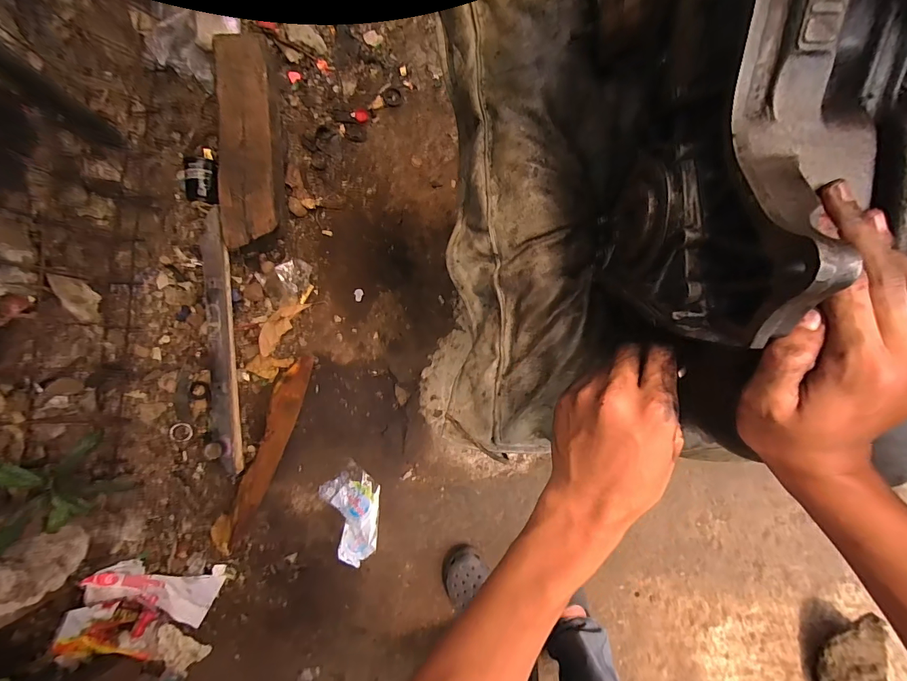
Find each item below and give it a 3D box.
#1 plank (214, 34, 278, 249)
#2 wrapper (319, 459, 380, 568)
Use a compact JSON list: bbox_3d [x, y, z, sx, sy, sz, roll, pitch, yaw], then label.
[{"bbox_3d":[-0.451,-0.428,0.846,0.120,0.046,0.440,-4,85,2],"label":"plank"},{"bbox_3d":[-0.217,0.381,0.866,0.115,0.017,0.199,-19,84,-1],"label":"wrapper"}]

